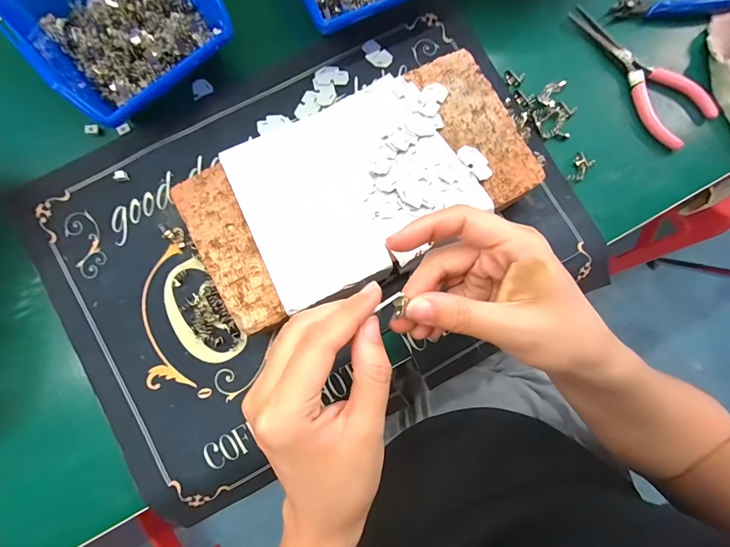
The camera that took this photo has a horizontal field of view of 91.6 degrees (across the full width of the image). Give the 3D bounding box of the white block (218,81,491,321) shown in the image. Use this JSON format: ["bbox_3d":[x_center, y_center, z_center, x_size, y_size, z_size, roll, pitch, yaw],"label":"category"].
[{"bbox_3d":[-0.007,-0.057,0.232,0.142,0.009,0.118,-27,84,-2],"label":"white block"}]

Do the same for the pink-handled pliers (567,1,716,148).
[{"bbox_3d":[0.222,-0.167,0.291,0.052,0.006,0.140,-41,85,-6],"label":"pink-handled pliers"}]

